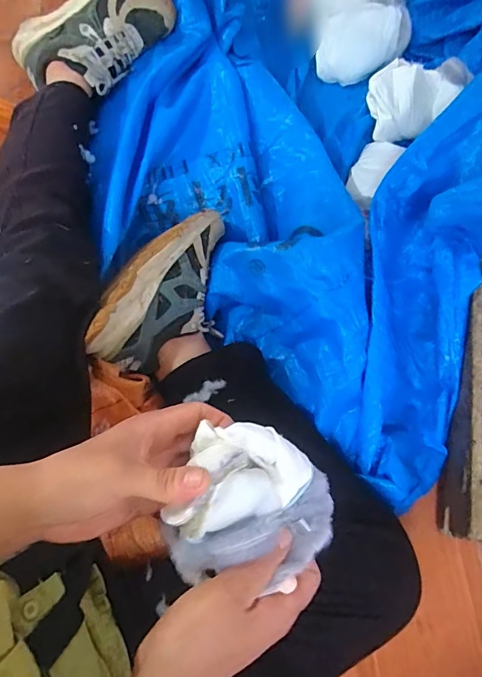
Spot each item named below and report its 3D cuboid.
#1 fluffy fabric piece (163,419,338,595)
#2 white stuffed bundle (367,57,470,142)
[{"bbox_3d":[0.010,0.107,0.283,0.110,0.053,0.097,5,71,0],"label":"fluffy fabric piece"},{"bbox_3d":[0.256,-0.372,0.664,0.132,0.075,0.097,-36,76,-13],"label":"white stuffed bundle"}]

